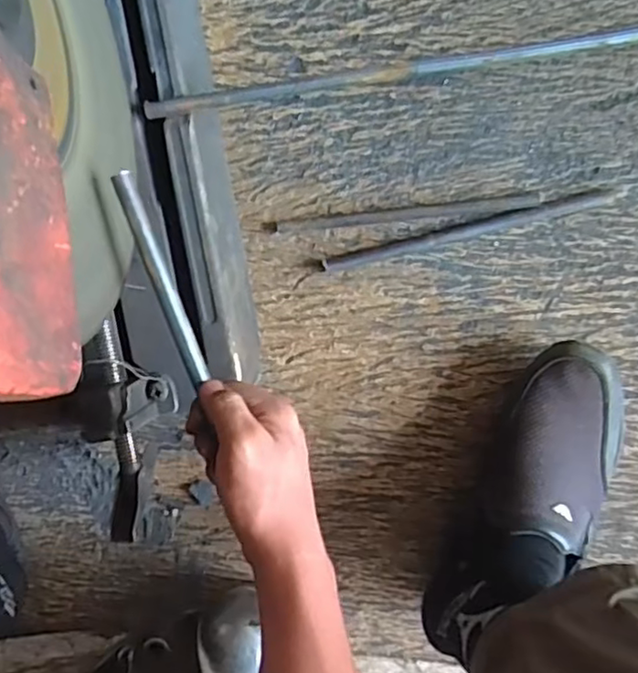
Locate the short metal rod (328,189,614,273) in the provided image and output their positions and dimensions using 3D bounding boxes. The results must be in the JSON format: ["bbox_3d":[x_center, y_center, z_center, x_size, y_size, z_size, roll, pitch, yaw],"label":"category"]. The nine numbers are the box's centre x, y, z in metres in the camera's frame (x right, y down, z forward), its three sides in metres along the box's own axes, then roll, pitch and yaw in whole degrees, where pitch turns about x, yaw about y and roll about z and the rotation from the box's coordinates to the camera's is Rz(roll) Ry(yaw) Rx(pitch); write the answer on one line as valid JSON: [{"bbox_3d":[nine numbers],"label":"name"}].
[{"bbox_3d":[0.127,-0.091,0.538,0.249,0.005,0.012,-14,94,6],"label":"short metal rod"}]

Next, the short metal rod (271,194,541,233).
[{"bbox_3d":[0.072,-0.106,0.537,0.226,0.012,0.012,-5,95,5],"label":"short metal rod"}]

